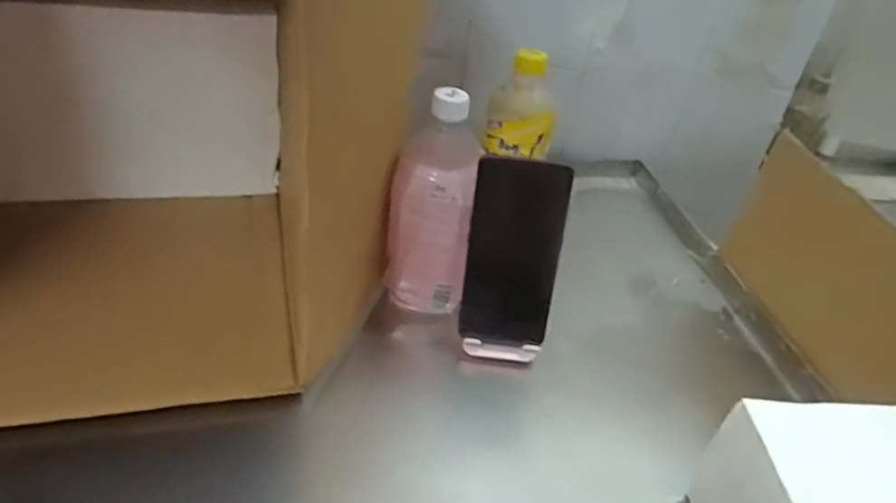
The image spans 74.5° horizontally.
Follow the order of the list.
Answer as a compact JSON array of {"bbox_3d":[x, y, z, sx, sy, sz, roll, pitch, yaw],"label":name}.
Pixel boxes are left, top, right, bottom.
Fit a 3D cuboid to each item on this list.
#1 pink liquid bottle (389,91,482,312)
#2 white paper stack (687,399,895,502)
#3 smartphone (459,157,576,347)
[{"bbox_3d":[-0.014,-0.036,0.521,0.072,0.193,0.061,8,35,0],"label":"pink liquid bottle"},{"bbox_3d":[0.226,0.153,0.367,0.098,0.099,0.072,3,35,-6],"label":"white paper stack"},{"bbox_3d":[0.054,0.005,0.492,0.074,0.161,0.004,8,21,2],"label":"smartphone"}]

